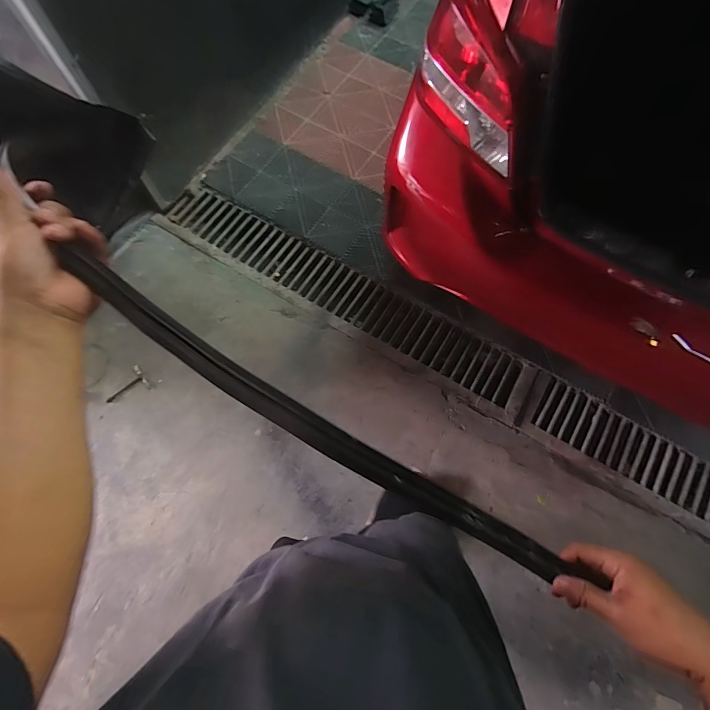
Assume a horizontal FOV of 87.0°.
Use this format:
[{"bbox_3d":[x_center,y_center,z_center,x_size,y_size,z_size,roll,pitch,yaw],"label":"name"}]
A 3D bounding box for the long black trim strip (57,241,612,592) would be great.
[{"bbox_3d":[-0.007,0.088,0.368,0.602,0.025,0.038,33,71,-9],"label":"long black trim strip"}]

